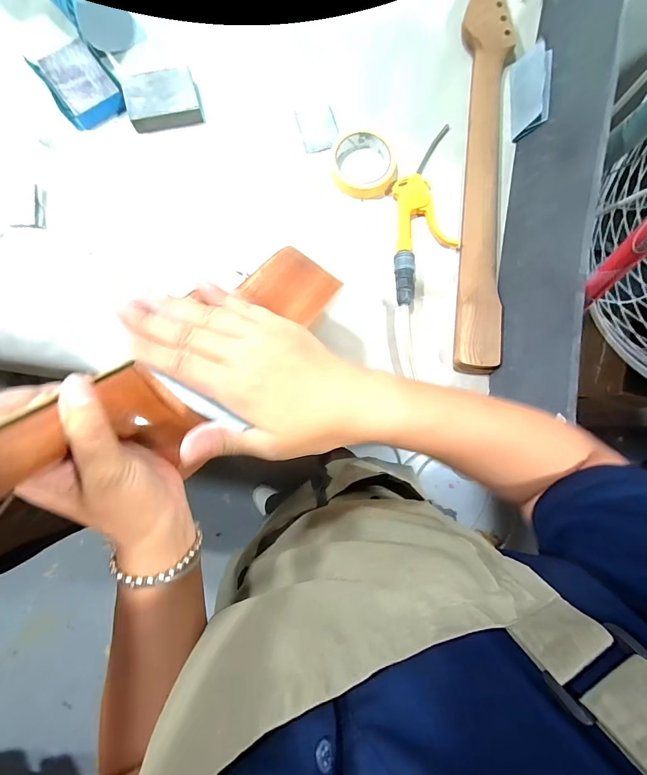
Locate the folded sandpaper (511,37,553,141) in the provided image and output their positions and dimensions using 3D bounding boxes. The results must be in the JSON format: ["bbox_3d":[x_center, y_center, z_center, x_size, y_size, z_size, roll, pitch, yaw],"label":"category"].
[{"bbox_3d":[0.306,-0.438,0.536,0.021,0.054,0.129,5,84,-27],"label":"folded sandpaper"}]

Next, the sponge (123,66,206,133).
[{"bbox_3d":[-0.227,-0.411,0.518,0.100,0.027,0.077,-12,85,-5],"label":"sponge"}]

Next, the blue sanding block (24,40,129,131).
[{"bbox_3d":[-0.338,-0.424,0.510,0.085,0.023,0.103,-30,87,-7],"label":"blue sanding block"}]

